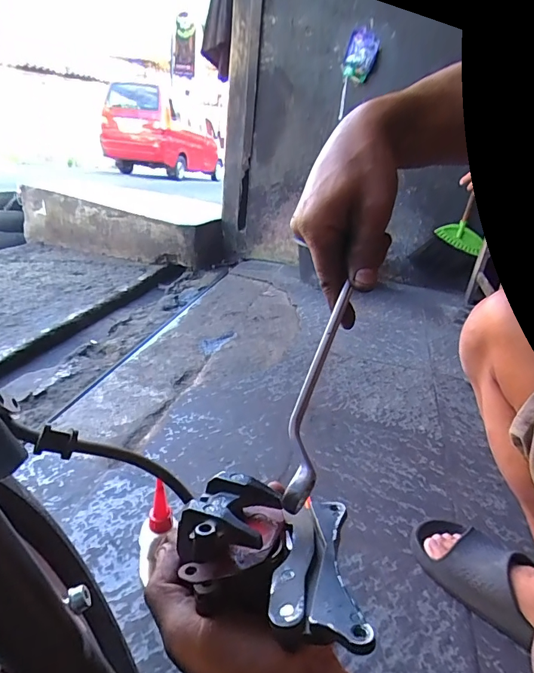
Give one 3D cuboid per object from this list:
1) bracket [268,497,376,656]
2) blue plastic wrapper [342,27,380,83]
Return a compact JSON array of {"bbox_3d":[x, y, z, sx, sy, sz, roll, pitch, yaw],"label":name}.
[{"bbox_3d":[0.028,0.132,0.248,0.047,0.009,0.115,4,11,3],"label":"bracket"},{"bbox_3d":[0.341,-1.023,1.520,0.109,0.151,0.016,16,32,-9],"label":"blue plastic wrapper"}]

